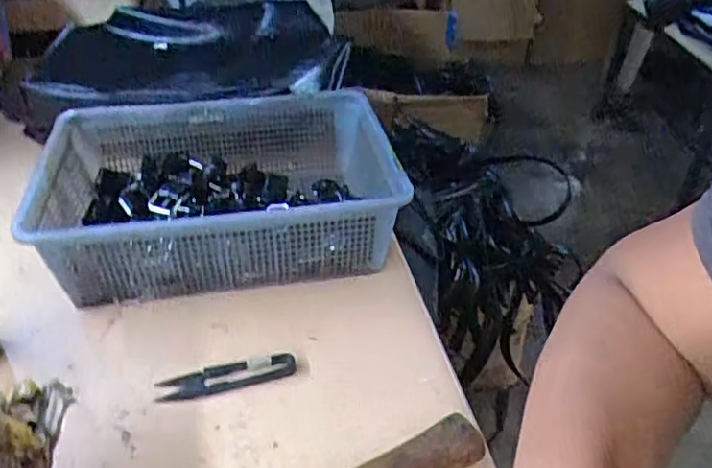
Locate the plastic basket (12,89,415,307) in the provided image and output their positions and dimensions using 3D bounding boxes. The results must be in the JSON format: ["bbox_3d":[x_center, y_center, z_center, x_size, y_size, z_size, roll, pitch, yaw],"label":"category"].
[{"bbox_3d":[-0.122,-0.041,0.608,0.306,0.098,0.245,-7,35,-9],"label":"plastic basket"}]

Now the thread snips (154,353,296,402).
[{"bbox_3d":[-0.094,0.103,0.471,0.098,0.011,0.025,-10,36,-14],"label":"thread snips"}]

